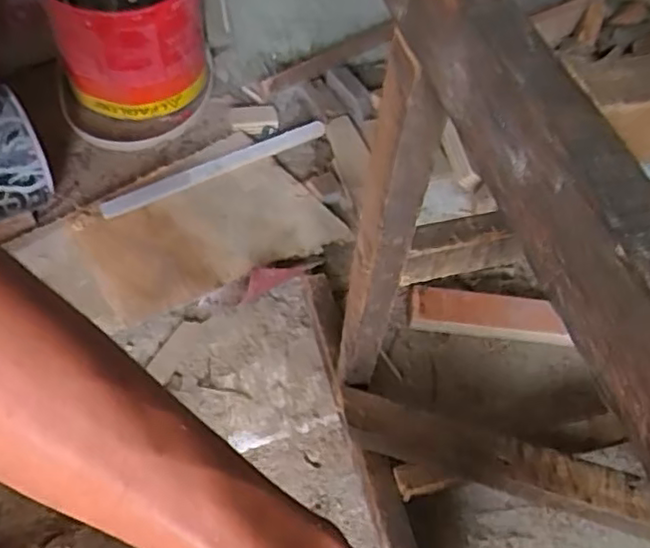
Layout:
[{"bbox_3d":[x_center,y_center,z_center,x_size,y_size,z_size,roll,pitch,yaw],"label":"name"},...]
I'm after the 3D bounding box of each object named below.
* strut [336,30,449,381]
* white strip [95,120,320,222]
[{"bbox_3d":[0.028,-0.007,0.351,0.026,0.255,0.021,11,54,3],"label":"strut"},{"bbox_3d":[-0.103,-0.104,0.637,0.230,0.010,0.021,-25,60,-22],"label":"white strip"}]

